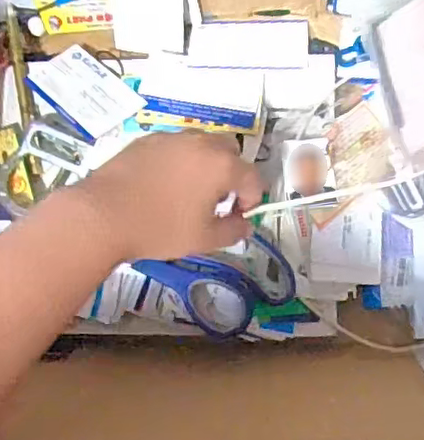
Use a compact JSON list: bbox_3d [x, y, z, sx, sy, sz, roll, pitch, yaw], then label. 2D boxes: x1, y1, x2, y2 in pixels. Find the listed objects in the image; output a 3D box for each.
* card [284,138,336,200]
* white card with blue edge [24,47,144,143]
[{"bbox_3d":[0.067,-0.037,0.427,0.036,0.005,0.041,-5,86,-15],"label":"card"},{"bbox_3d":[-0.094,-0.096,0.449,0.052,0.005,0.083,-38,65,-16],"label":"white card with blue edge"}]

